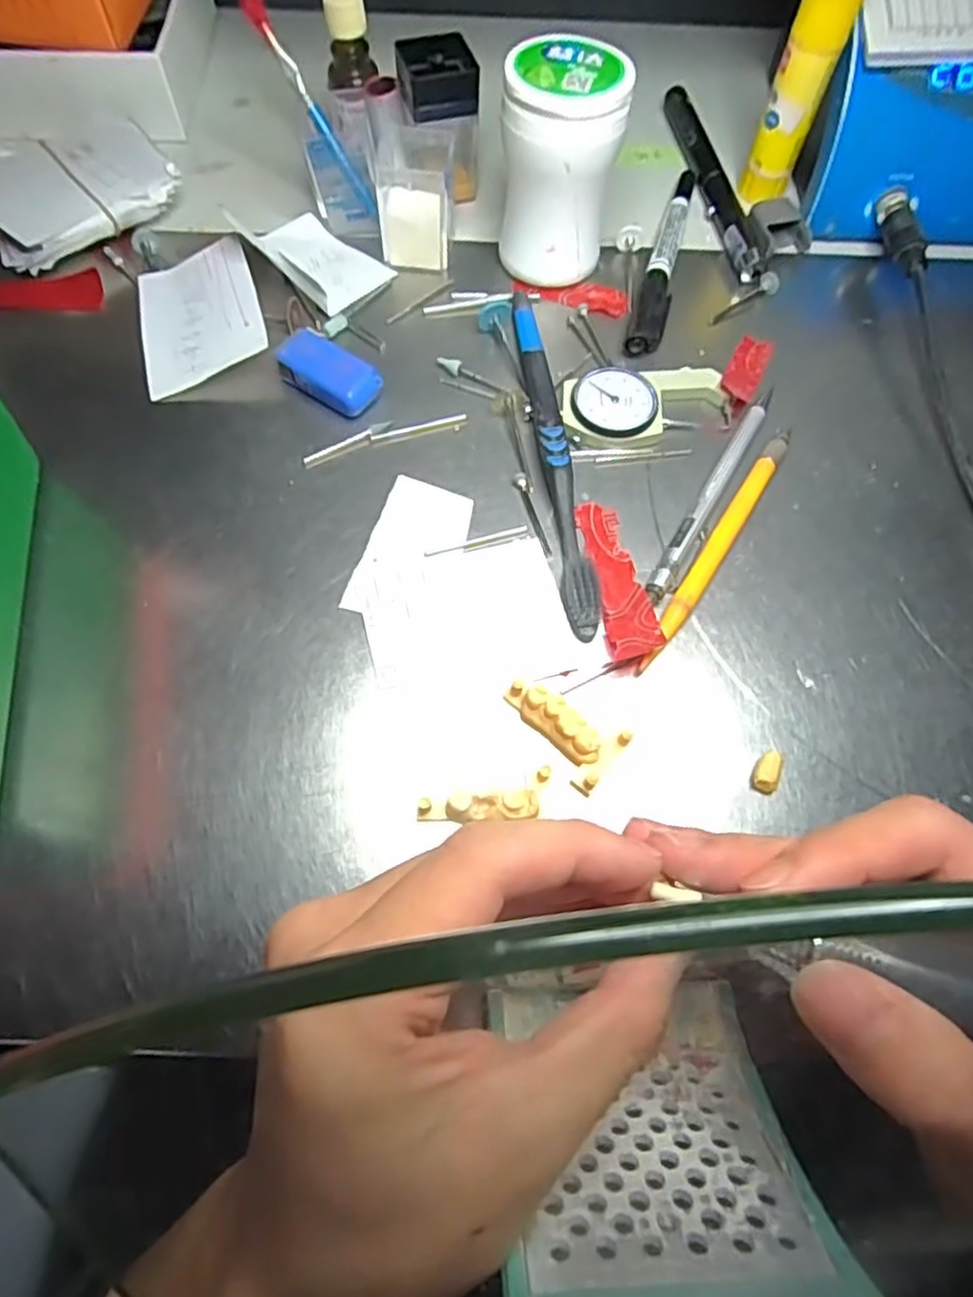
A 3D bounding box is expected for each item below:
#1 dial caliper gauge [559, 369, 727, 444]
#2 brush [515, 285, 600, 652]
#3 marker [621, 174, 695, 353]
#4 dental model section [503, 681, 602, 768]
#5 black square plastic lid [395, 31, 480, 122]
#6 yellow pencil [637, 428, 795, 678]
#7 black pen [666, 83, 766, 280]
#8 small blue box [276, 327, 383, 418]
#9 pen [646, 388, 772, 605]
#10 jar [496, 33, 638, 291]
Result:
[{"bbox_3d":[0.070,-0.108,0.306,0.074,0.010,0.034,-8,68,-5],"label":"dial caliper gauge"},{"bbox_3d":[0.028,-0.086,0.295,0.014,0.012,0.174,-7,68,-5],"label":"brush"},{"bbox_3d":[0.091,-0.196,0.344,0.016,0.013,0.133,17,68,5],"label":"marker"},{"bbox_3d":[0.024,0.026,0.247,0.037,0.014,0.013,41,72,14],"label":"dental model section"},{"bbox_3d":[-0.022,-0.267,0.325,0.037,0.018,0.034,-6,67,-4],"label":"black square plastic lid"},{"bbox_3d":[0.094,-0.043,0.282,0.009,0.007,0.130,32,70,11],"label":"yellow pencil"},{"bbox_3d":[0.120,-0.253,0.373,0.015,0.011,0.149,-8,68,-5],"label":"black pen"},{"bbox_3d":[-0.069,-0.119,0.306,0.044,0.016,0.024,32,70,11],"label":"small blue box"},{"bbox_3d":[0.096,-0.067,0.291,0.010,0.008,0.122,29,69,10],"label":"pen"},{"bbox_3d":[0.032,-0.213,0.312,0.049,0.081,0.044,2,67,-1],"label":"jar"}]

